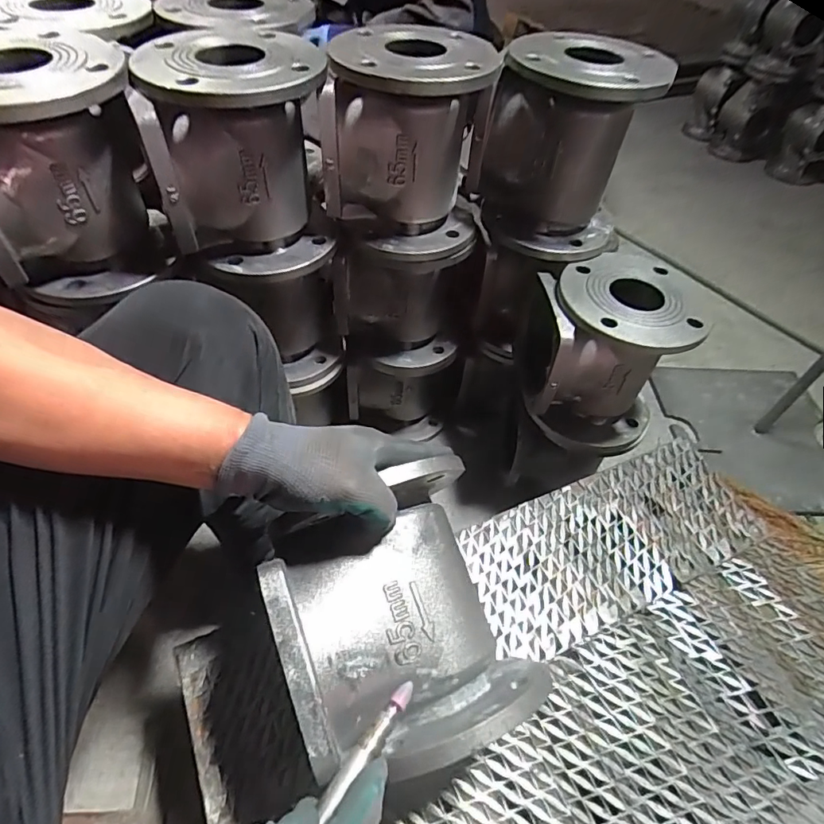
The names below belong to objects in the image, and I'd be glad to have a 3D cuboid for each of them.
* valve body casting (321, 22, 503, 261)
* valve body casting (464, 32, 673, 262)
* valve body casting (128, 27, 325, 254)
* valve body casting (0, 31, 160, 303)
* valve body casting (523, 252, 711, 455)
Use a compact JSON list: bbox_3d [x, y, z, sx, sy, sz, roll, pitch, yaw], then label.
[{"bbox_3d":[-0.003,-0.335,0.637,0.186,0.199,0.193,6,50,0],"label":"valve body casting"},{"bbox_3d":[0.197,-0.346,0.662,0.195,0.202,0.174,34,56,22],"label":"valve body casting"},{"bbox_3d":[-0.189,-0.293,0.579,0.179,0.193,0.186,-11,52,-13],"label":"valve body casting"},{"bbox_3d":[-0.360,-0.245,0.517,0.174,0.194,0.170,-18,54,-18],"label":"valve body casting"},{"bbox_3d":[0.257,-0.079,0.695,0.170,0.200,0.178,3,50,-2],"label":"valve body casting"}]

